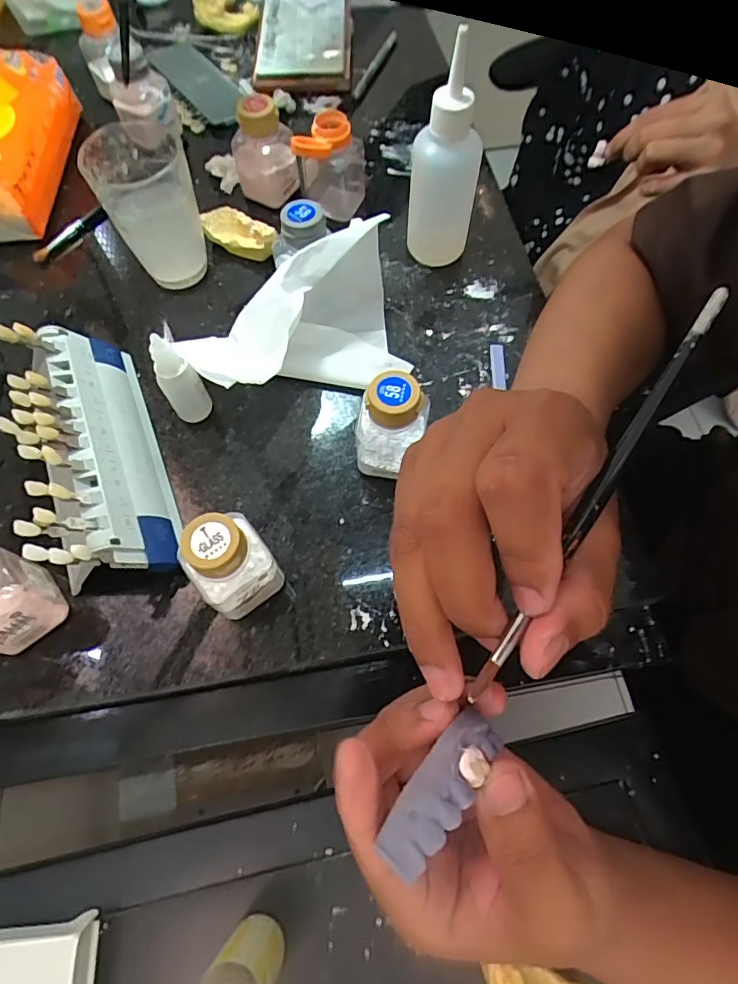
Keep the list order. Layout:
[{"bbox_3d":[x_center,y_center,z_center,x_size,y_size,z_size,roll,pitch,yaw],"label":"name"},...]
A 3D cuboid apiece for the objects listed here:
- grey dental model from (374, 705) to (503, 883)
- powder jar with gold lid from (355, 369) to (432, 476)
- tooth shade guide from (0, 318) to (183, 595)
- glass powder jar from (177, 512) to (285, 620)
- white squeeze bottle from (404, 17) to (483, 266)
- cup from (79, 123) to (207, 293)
[{"bbox_3d":[0.023,0.089,0.158,0.017,0.008,0.048,36,62,13],"label":"grey dental model"},{"bbox_3d":[0.013,-0.037,0.311,0.038,0.072,0.032,9,66,4],"label":"powder jar with gold lid"},{"bbox_3d":[-0.175,-0.028,0.314,0.037,0.090,0.170,-36,66,26],"label":"tooth shade guide"},{"bbox_3d":[-0.073,0.040,0.279,0.039,0.070,0.036,-37,71,-15],"label":"glass powder jar"},{"bbox_3d":[0.054,-0.220,0.361,0.047,0.142,0.040,10,66,5],"label":"white squeeze bottle"},{"bbox_3d":[-0.156,-0.202,0.377,0.063,0.093,0.065,0,65,0],"label":"cup"}]

